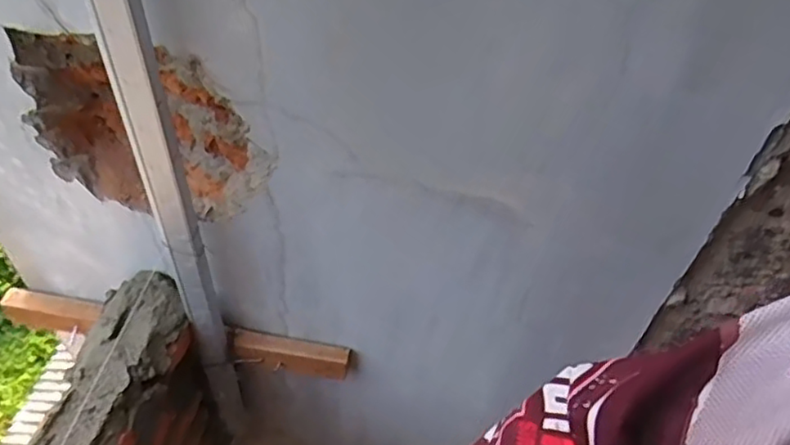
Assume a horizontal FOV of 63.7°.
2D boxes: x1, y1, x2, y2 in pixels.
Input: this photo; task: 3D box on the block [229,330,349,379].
[{"bbox_3d":[-0.148,0.187,0.909,0.164,0.046,0.029,10,48,3],"label":"block"}]

